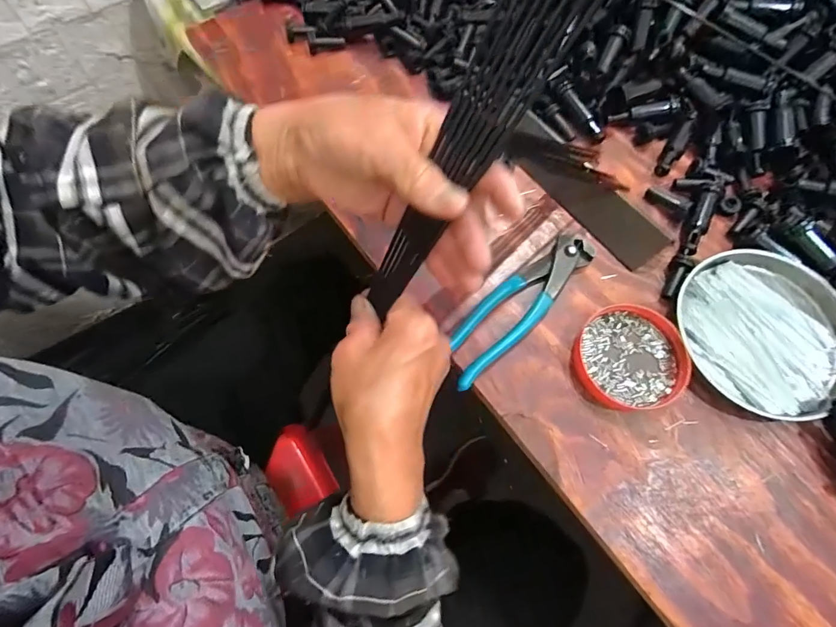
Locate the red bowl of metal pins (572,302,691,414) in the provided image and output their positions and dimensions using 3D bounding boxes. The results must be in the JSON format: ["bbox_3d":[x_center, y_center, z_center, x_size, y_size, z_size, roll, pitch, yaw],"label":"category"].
[{"bbox_3d":[0.162,0.033,0.328,0.077,0.018,0.079,1,67,-2],"label":"red bowl of metal pins"}]

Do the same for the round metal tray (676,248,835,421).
[{"bbox_3d":[0.270,0.014,0.332,0.129,0.021,0.127,1,67,-2],"label":"round metal tray"}]

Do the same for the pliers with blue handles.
[{"bbox_3d":[0.084,-0.011,0.343,0.169,0.015,0.041,-40,74,-17],"label":"pliers with blue handles"}]

